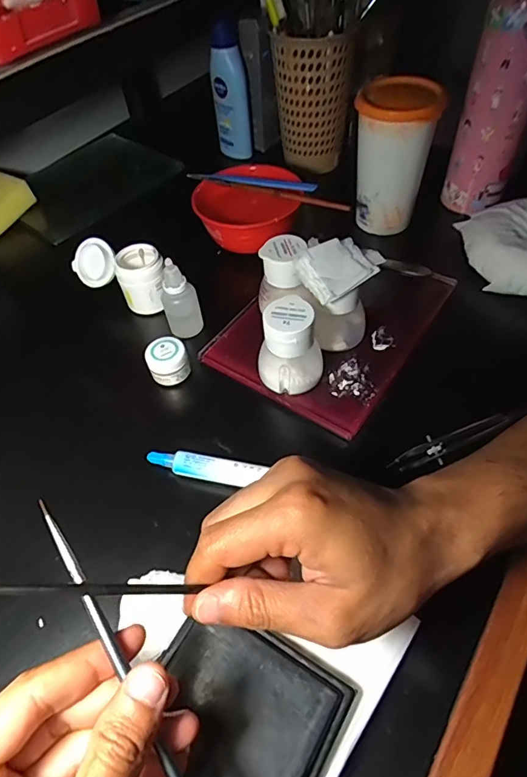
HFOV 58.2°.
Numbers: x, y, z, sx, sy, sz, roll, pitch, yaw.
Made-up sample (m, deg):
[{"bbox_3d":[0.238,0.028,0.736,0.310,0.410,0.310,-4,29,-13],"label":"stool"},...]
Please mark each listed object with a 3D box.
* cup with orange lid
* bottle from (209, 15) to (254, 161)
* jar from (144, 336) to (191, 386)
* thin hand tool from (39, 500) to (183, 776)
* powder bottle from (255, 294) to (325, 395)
[{"bbox_3d":[0.124,-0.219,0.462,0.073,0.127,0.067,9,54,12],"label":"cup with orange lid"},{"bbox_3d":[-0.040,-0.354,0.571,0.043,0.136,0.029,-3,53,2],"label":"bottle"},{"bbox_3d":[-0.079,-0.023,0.388,0.032,0.021,0.030,-3,53,3],"label":"jar"},{"bbox_3d":[-0.052,0.122,0.190,0.006,0.004,0.177,-30,73,-17],"label":"thin hand tool"},{"bbox_3d":[0.019,-0.030,0.355,0.049,0.064,0.041,1,53,6],"label":"powder bottle"}]

